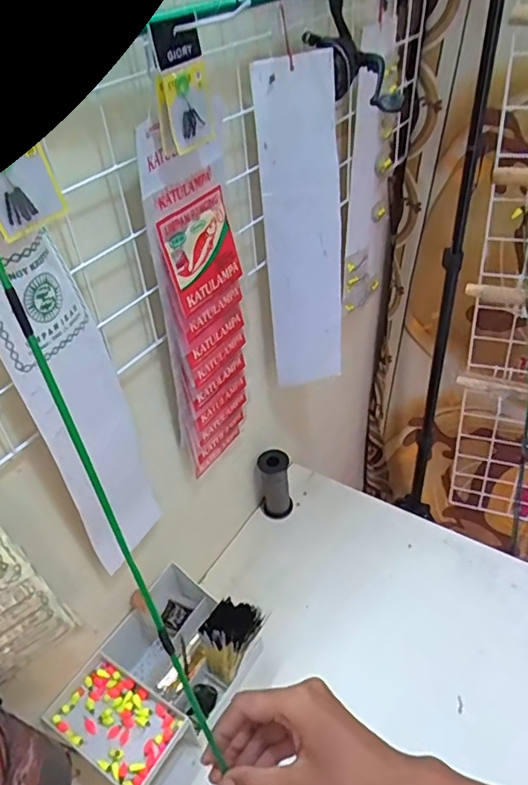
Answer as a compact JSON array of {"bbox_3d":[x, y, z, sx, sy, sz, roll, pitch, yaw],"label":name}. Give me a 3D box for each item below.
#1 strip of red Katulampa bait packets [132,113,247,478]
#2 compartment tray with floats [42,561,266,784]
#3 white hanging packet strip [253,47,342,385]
[{"bbox_3d":[-0.063,-0.080,0.601,0.028,0.399,0.114,24,49,30],"label":"strip of red Katulampa bait packets"},{"bbox_3d":[-0.127,0.353,0.682,0.165,0.105,0.232,20,47,27],"label":"compartment tray with floats"},{"bbox_3d":[0.050,-0.186,0.683,0.096,0.402,0.018,-15,38,-11],"label":"white hanging packet strip"}]

